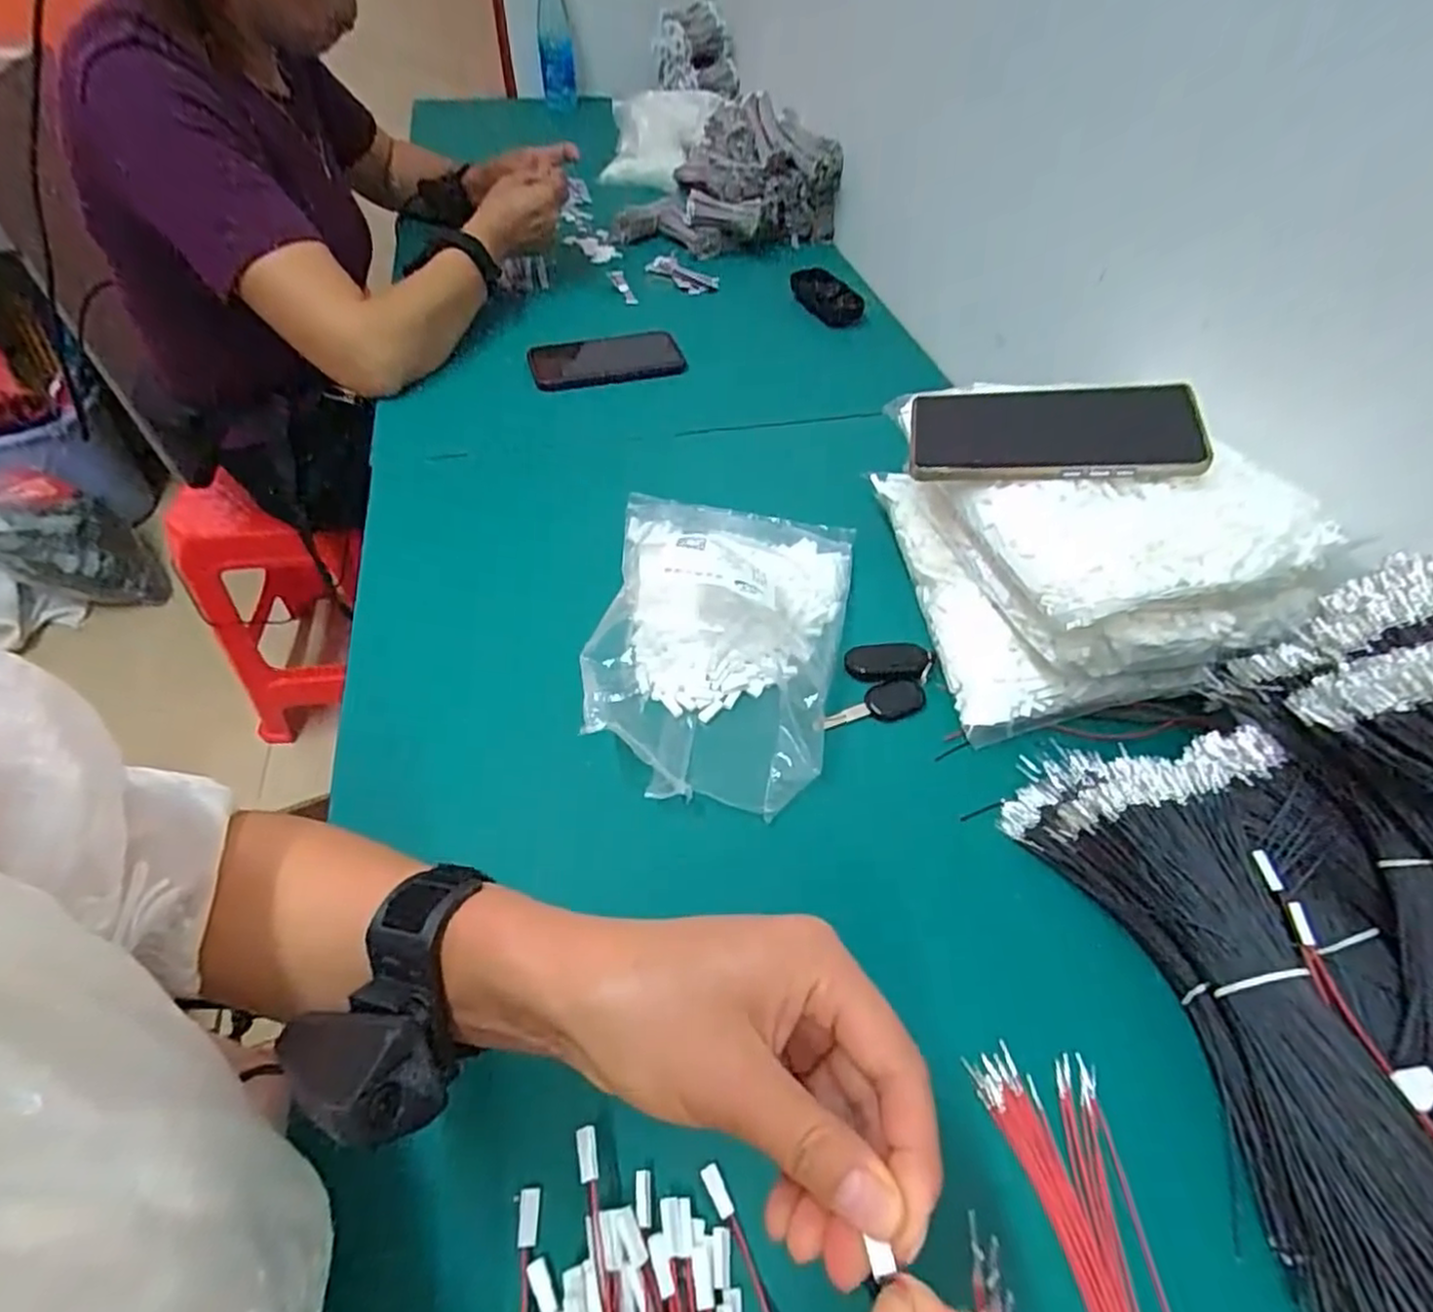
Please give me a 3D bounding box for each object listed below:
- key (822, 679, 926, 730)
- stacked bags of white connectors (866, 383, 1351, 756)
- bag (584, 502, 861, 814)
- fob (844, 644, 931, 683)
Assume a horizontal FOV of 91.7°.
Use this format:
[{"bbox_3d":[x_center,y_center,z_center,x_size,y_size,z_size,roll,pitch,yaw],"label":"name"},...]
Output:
[{"bbox_3d":[0.106,0.033,0.475,0.075,0.010,0.027,-7,52,-8],"label":"key"},{"bbox_3d":[0.235,-0.087,0.478,0.180,0.132,0.234,-6,52,-7],"label":"stacked bags of white connectors"},{"bbox_3d":[0.010,-0.027,0.467,0.169,0.081,0.244,4,51,1],"label":"bag"},{"bbox_3d":[0.119,0.005,0.488,0.054,0.016,0.027,6,51,2],"label":"fob"}]

